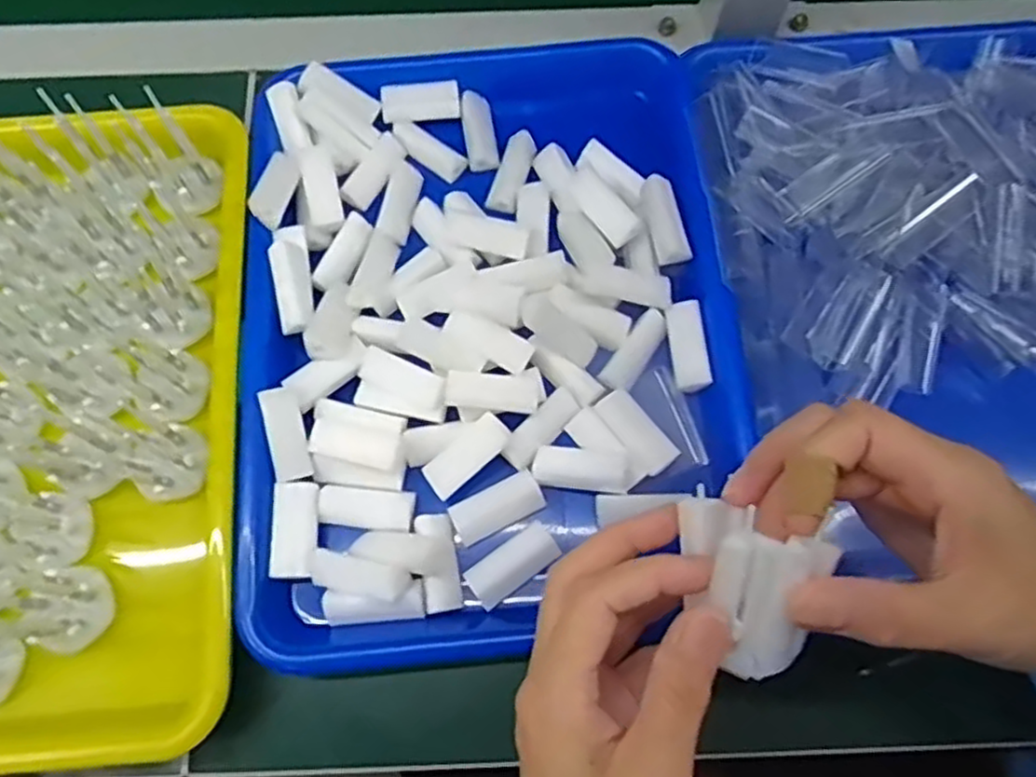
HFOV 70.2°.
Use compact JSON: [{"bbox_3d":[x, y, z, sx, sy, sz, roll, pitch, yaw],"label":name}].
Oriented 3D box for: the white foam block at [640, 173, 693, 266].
[{"bbox_3d":[0.079,-0.091,0.399,0.018,0.018,0.050,-11,71,-4],"label":"white foam block"}]

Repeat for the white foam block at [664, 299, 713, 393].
[{"bbox_3d":[0.087,-0.022,0.379,0.017,0.011,0.046,-5,71,-2],"label":"white foam block"}]

